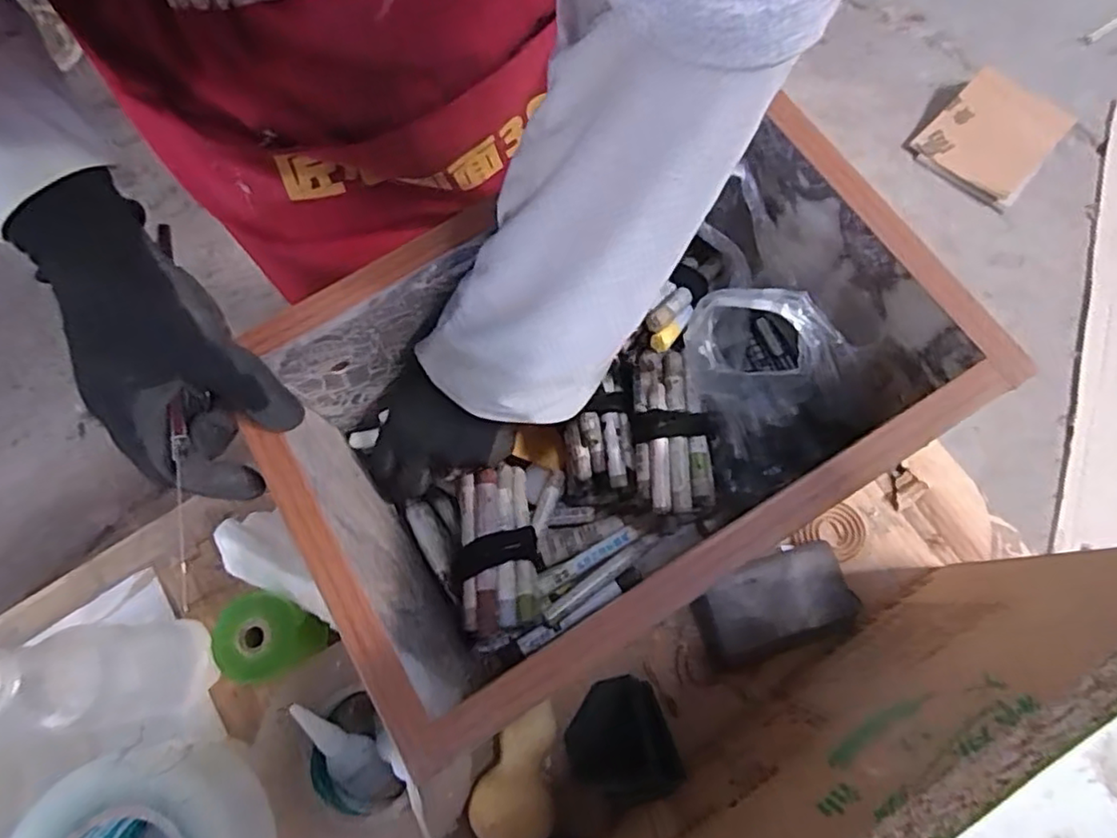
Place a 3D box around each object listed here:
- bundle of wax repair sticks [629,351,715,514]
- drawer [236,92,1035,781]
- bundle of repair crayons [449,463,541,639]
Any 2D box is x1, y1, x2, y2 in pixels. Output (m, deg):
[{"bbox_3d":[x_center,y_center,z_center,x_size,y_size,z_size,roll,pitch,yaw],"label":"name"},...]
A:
[{"bbox_3d":[0.076,0.009,0.428,0.048,0.032,0.107,-4,72,0],"label":"bundle of wax repair sticks"},{"bbox_3d":[0.026,0.000,0.399,0.341,0.182,0.225,-31,74,-8],"label":"drawer"},{"bbox_3d":[-0.043,0.085,0.421,0.055,0.028,0.103,-12,73,-2],"label":"bundle of repair crayons"}]

